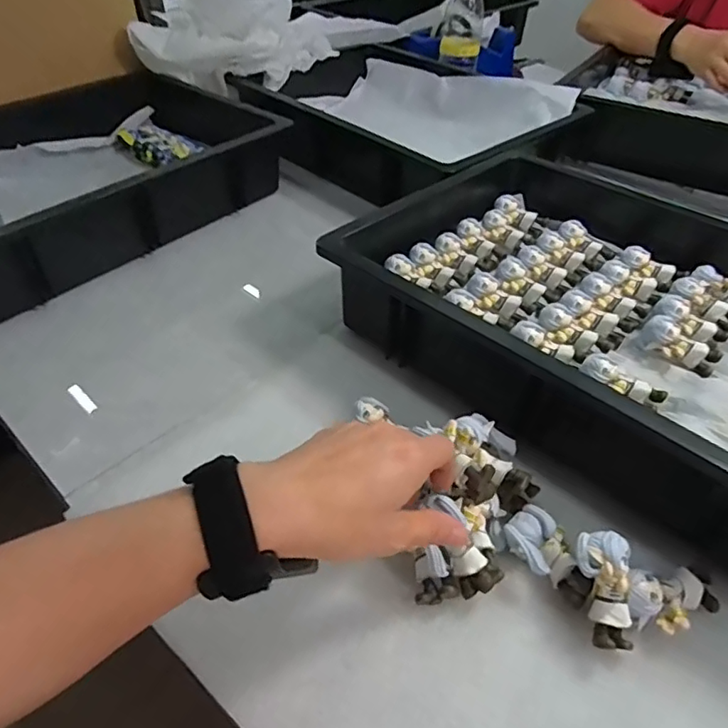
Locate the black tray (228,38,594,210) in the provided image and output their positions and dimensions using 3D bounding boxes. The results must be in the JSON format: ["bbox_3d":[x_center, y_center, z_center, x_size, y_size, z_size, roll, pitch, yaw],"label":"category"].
[{"bbox_3d":[0.060,-0.350,0.826,0.452,0.142,0.325,34,52,31],"label":"black tray"}]

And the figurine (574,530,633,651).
[{"bbox_3d":[0.140,0.129,0.314,0.027,0.023,0.061,-1,77,-3],"label":"figurine"}]

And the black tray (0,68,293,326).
[{"bbox_3d":[-0.345,-0.219,0.652,0.307,0.088,0.431,27,49,26],"label":"black tray"}]

